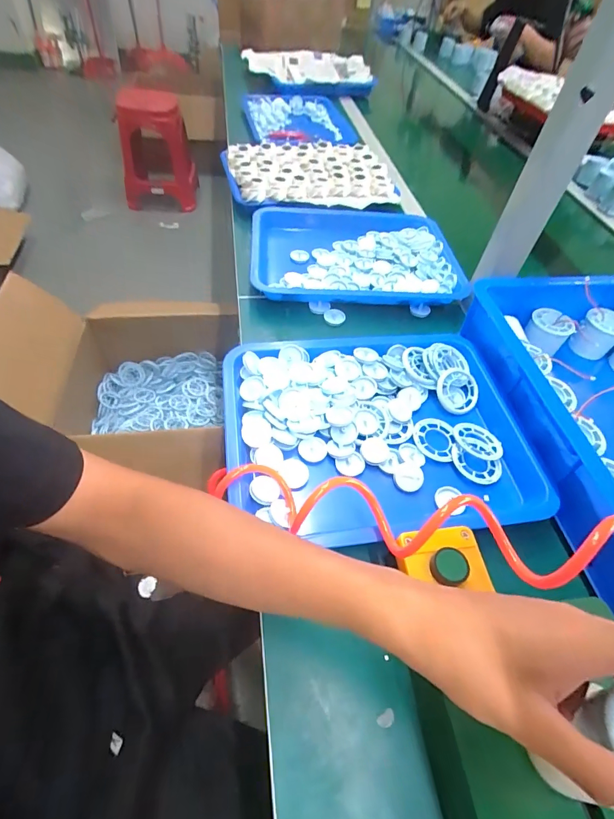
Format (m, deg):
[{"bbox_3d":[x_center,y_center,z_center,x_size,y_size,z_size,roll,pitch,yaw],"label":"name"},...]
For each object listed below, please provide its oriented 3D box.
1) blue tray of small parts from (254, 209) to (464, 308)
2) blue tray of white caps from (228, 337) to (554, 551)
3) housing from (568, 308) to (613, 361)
[{"bbox_3d":[0.075,-0.258,0.692,0.326,0.061,0.269,-1,52,-7],"label":"blue tray of small parts"},{"bbox_3d":[0.078,0.025,0.464,0.339,0.044,0.263,-5,53,-10],"label":"blue tray of white caps"},{"bbox_3d":[0.413,-0.105,0.579,0.057,0.055,0.059,39,58,22],"label":"housing"}]

